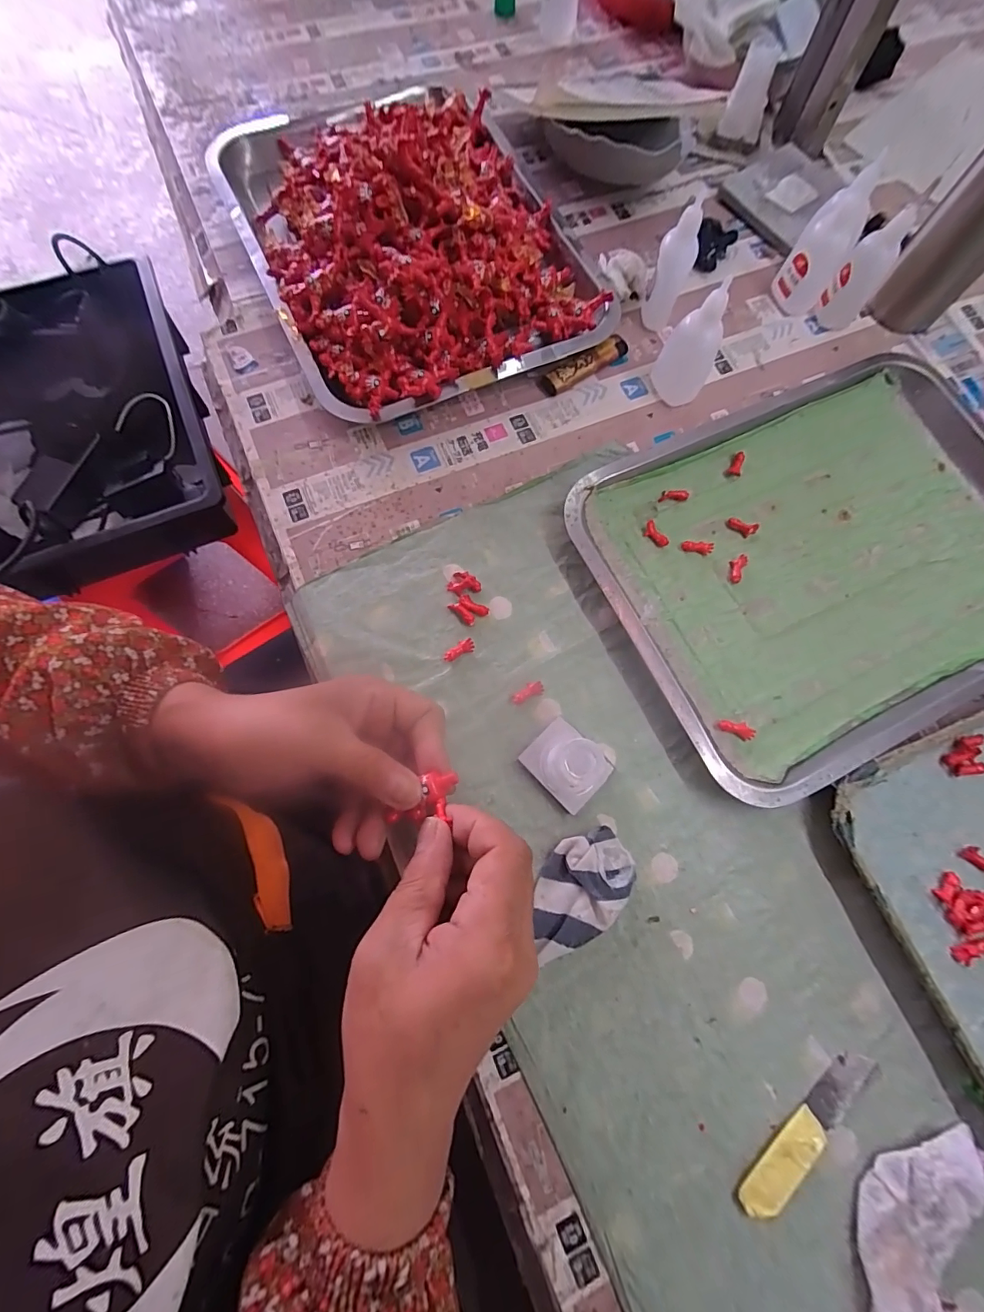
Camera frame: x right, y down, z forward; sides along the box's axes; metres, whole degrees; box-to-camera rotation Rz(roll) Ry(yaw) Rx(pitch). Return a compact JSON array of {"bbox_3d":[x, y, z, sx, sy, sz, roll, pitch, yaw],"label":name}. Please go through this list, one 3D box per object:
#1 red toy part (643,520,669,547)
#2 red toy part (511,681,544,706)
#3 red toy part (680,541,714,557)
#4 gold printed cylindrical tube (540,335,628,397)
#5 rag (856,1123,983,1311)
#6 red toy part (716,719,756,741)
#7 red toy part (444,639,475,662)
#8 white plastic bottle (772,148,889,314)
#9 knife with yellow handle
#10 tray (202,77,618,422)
[{"bbox_3d":[0.124,-0.092,0.355,0.021,0.006,0.010,41,78,9],"label":"red toy part"},{"bbox_3d":[0.024,0.025,0.322,0.023,0.004,0.011,-22,76,-7],"label":"red toy part"},{"bbox_3d":[0.156,-0.082,0.355,0.022,0.006,0.008,7,75,1],"label":"red toy part"},{"bbox_3d":[0.080,-0.245,0.396,0.083,0.015,0.018,-32,78,-9],"label":"gold printed cylindrical tube"},{"bbox_3d":[0.213,0.308,0.243,0.046,0.012,0.129,36,77,8],"label":"rag"},{"bbox_3d":[0.166,0.050,0.319,0.024,0.006,0.011,14,75,3],"label":"red toy part"},{"bbox_3d":[-0.023,-0.004,0.329,0.022,0.004,0.010,-23,76,-7],"label":"red toy part"},{"bbox_3d":[0.279,-0.344,0.391,0.040,0.091,0.033,21,66,0],"label":"white plastic bottle"},{"bbox_3d":[0.177,0.265,0.259,0.103,0.006,0.022,-38,79,-10],"label":"knife with yellow handle"},{"bbox_3d":[-0.076,-0.370,0.393,0.254,0.078,0.345,-25,77,-7],"label":"tray"}]

